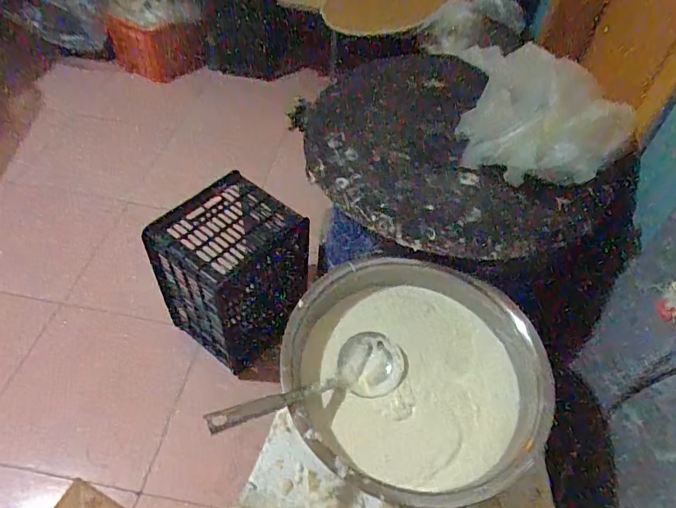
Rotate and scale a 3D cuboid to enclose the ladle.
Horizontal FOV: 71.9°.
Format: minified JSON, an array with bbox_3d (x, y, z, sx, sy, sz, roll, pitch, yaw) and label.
[{"bbox_3d":[-0.034,0.200,0.716,0.340,0.049,0.100,-11,51,-33],"label":"ladle"}]

